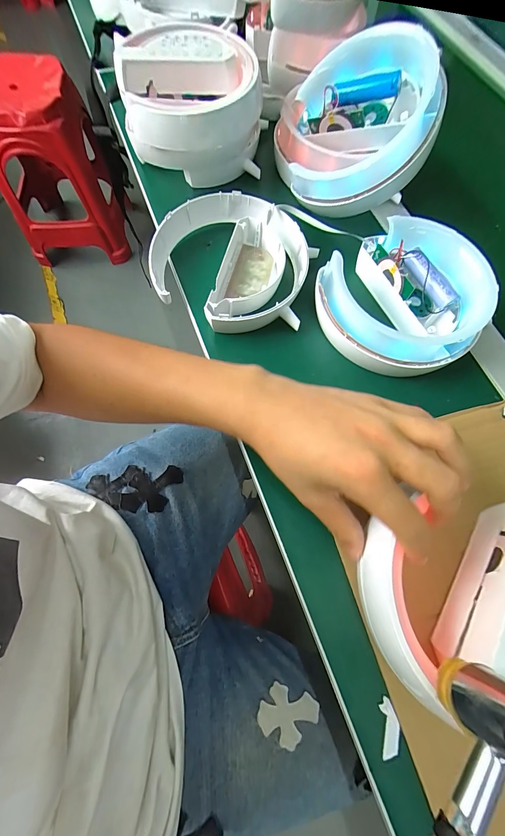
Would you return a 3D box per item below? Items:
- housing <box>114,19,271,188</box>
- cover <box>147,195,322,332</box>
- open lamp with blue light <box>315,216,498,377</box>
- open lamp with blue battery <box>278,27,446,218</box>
[{"bbox_3d":[-0.066,-0.336,0.353,0.143,0.081,0.160,-13,70,-6],"label":"housing"},{"bbox_3d":[-0.017,-0.156,0.328,0.166,0.033,0.151,-7,70,-4],"label":"cover"},{"bbox_3d":[0.134,-0.107,0.297,0.128,0.065,0.140,0,69,-1],"label":"open lamp with blue light"},{"bbox_3d":[0.105,-0.305,0.339,0.156,0.070,0.175,-19,76,27],"label":"open lamp with blue battery"}]

